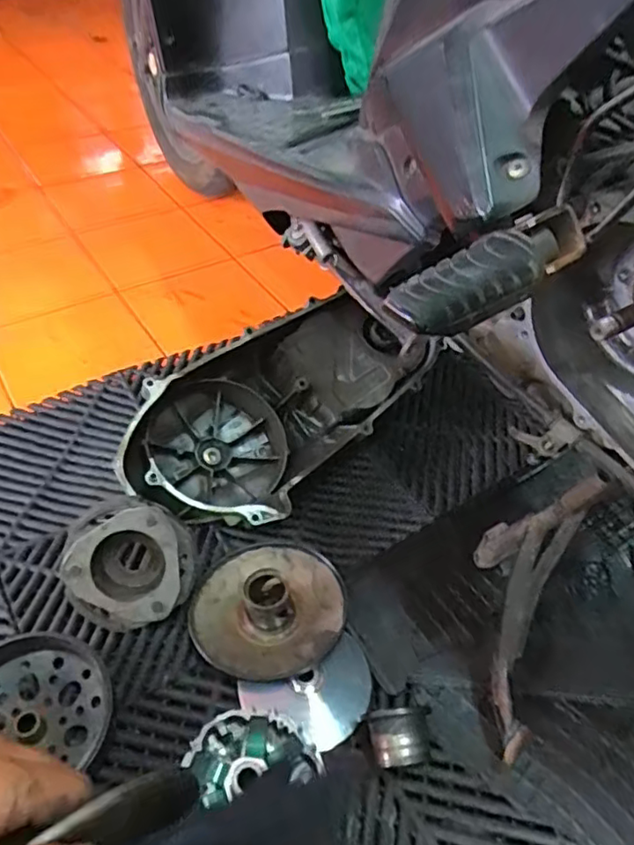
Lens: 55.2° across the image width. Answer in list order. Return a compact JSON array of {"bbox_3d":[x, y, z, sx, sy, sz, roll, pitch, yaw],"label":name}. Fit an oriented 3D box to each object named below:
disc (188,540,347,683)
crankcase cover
[{"bbox_3d":[-0.044,0.161,0.561,0.135,0.036,0.143,2,46,-2],"label":"disc"},{"bbox_3d":[-0.037,-0.014,0.691,0.176,0.108,0.383,36,54,27],"label":"crankcase cover"}]

